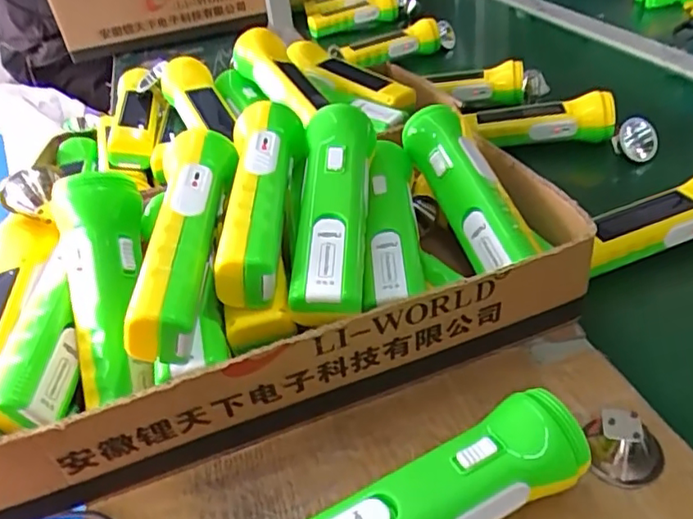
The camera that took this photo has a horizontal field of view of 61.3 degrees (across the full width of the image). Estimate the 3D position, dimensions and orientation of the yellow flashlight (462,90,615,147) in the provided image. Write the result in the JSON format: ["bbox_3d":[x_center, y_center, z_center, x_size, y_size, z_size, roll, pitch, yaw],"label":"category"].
[{"bbox_3d":[0.217,-0.155,0.655,0.156,0.042,0.043,3,36,15],"label":"yellow flashlight"}]

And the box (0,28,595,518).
[{"bbox_3d":[-0.063,0.006,0.403,0.419,0.145,0.192,-17,37,-12],"label":"box"}]

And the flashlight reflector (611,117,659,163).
[{"bbox_3d":[0.301,-0.127,0.613,0.043,0.048,0.016,23,45,37],"label":"flashlight reflector"}]

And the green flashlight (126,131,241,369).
[{"bbox_3d":[-0.100,-0.021,0.361,0.052,0.044,0.174,-5,49,5],"label":"green flashlight"}]

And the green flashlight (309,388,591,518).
[{"bbox_3d":[0.043,0.123,0.298,0.165,0.050,0.052,-19,37,-15],"label":"green flashlight"}]

